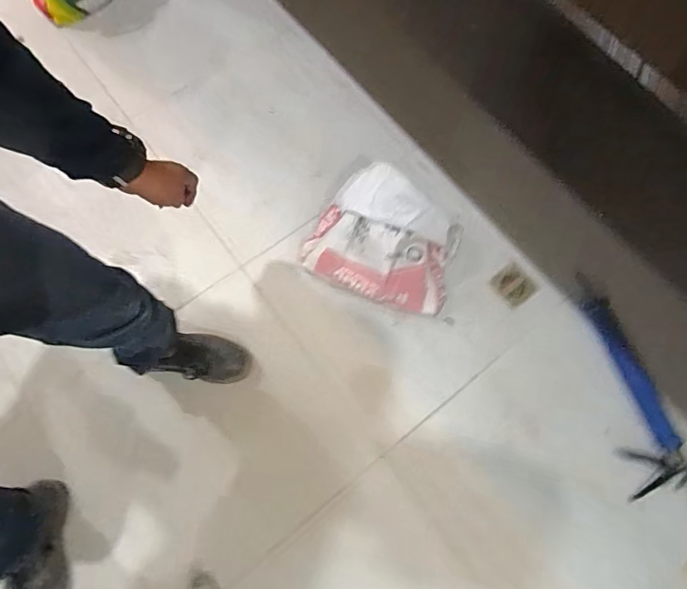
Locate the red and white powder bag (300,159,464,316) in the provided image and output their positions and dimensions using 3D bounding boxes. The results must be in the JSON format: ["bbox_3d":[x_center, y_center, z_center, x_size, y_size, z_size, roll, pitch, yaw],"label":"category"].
[{"bbox_3d":[0.117,-0.152,1.146,0.397,0.244,0.313,28,73,7],"label":"red and white powder bag"}]

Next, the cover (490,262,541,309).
[{"bbox_3d":[0.463,-0.024,1.229,0.101,0.010,0.103,-36,76,-13],"label":"cover"}]

